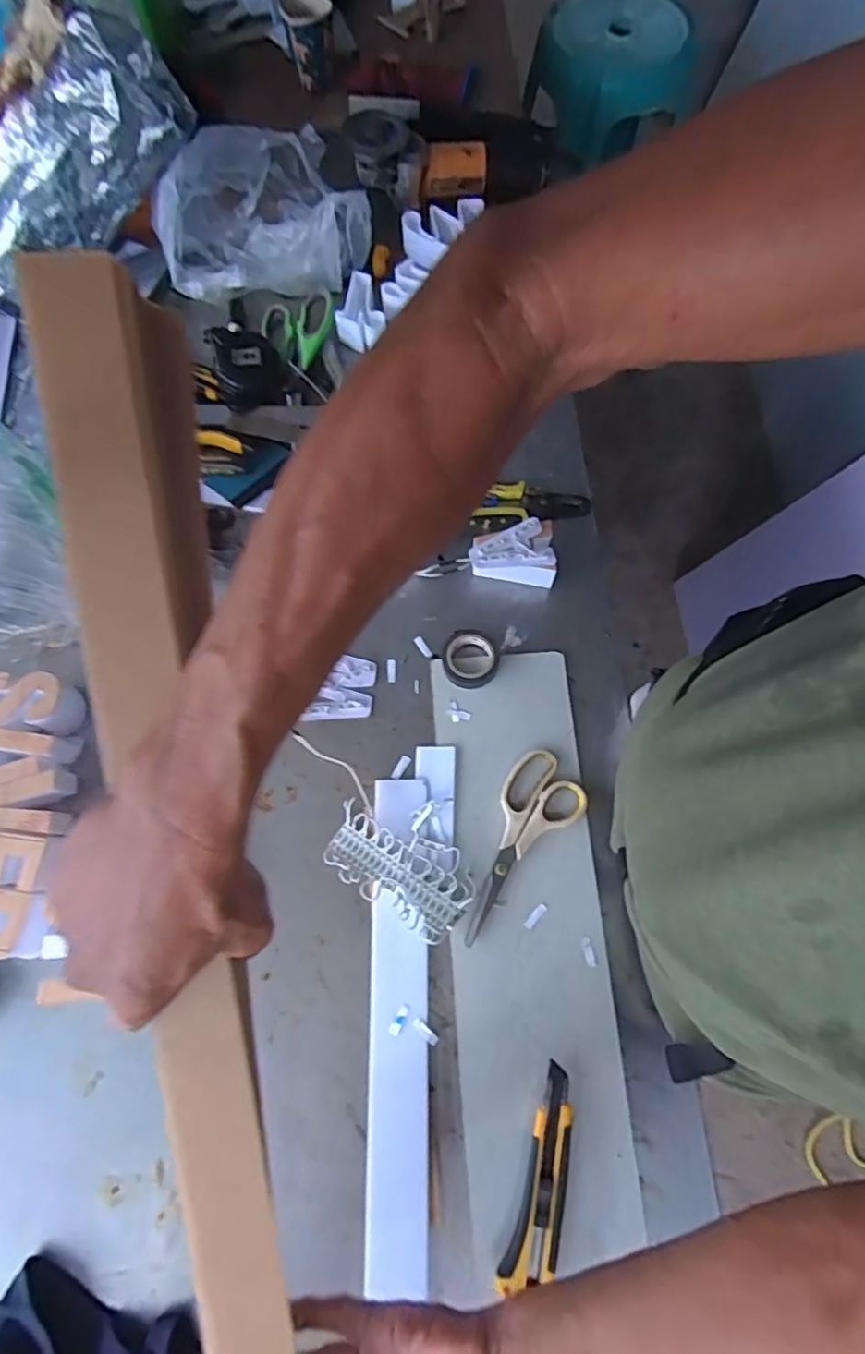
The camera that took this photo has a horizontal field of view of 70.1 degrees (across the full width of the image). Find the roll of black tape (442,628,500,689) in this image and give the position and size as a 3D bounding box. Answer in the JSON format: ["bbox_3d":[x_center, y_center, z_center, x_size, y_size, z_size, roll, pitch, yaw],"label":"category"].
[{"bbox_3d":[0.040,-0.019,0.642,0.058,0.020,0.063,-1,72,2],"label":"roll of black tape"}]

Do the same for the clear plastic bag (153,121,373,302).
[{"bbox_3d":[-0.211,-0.576,0.769,0.257,0.112,0.178,-9,72,-1],"label":"clear plastic bag"}]

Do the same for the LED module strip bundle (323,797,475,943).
[{"bbox_3d":[-0.030,0.175,0.569,0.138,0.025,0.074,33,76,11],"label":"LED module strip bundle"}]

